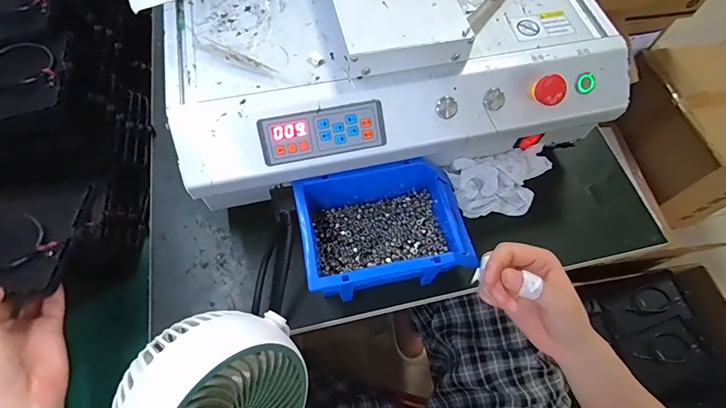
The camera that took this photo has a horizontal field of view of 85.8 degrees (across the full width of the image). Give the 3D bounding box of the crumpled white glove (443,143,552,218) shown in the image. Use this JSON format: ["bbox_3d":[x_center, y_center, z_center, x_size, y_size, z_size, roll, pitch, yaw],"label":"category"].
[{"bbox_3d":[0.166,-0.023,0.464,0.116,0.019,0.075,-10,95,1],"label":"crumpled white glove"}]

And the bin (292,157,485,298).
[{"bbox_3d":[0.029,0.022,0.419,0.185,0.073,0.127,-14,65,-8],"label":"bin"}]

